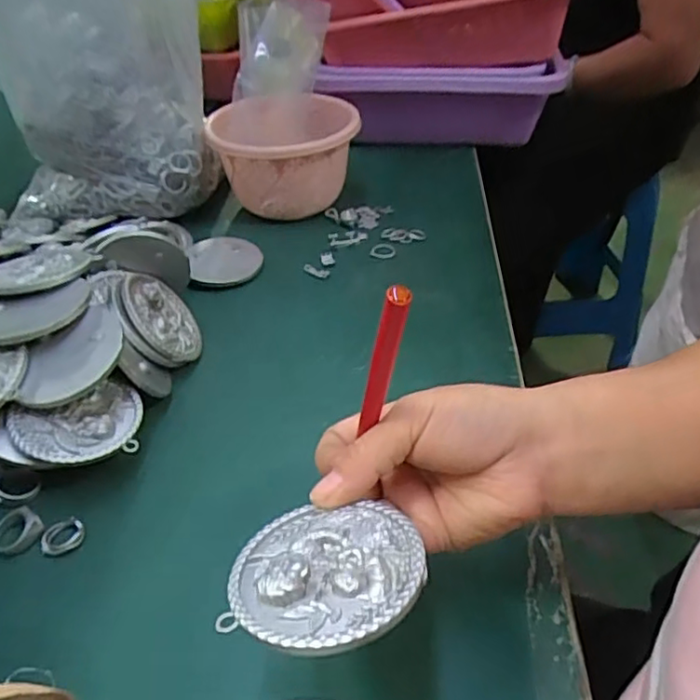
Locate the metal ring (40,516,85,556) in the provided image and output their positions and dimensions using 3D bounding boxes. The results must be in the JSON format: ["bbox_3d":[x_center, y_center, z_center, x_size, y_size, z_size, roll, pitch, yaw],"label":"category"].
[{"bbox_3d":[-0.163,0.105,0.354,0.023,0.004,0.021,-1,39,1],"label":"metal ring"}]

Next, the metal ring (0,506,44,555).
[{"bbox_3d":[-0.188,0.101,0.353,0.020,0.008,0.027,20,44,25],"label":"metal ring"}]

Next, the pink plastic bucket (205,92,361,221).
[{"bbox_3d":[-0.064,-0.189,0.635,0.144,0.094,0.139,-6,39,-4],"label":"pink plastic bucket"}]

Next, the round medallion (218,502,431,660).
[{"bbox_3d":[-0.009,0.082,0.237,0.072,0.006,0.070,-10,25,5],"label":"round medallion"}]

